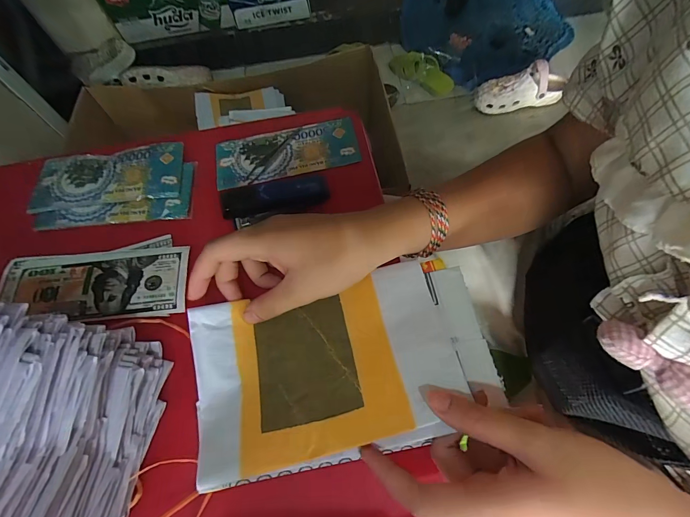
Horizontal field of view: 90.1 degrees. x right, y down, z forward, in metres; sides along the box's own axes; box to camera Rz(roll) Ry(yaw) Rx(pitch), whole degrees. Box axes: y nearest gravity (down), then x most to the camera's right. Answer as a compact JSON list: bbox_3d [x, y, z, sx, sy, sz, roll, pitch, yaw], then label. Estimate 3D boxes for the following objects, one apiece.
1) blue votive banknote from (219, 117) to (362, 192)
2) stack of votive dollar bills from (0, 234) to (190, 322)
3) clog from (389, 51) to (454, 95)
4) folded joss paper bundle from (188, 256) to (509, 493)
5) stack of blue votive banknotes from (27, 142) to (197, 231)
[{"bbox_3d":[-0.059,-0.109,0.352,0.143,0.004,0.060,-12,66,0],"label":"blue votive banknote"},{"bbox_3d":[-0.217,0.019,0.301,0.157,0.012,0.076,-8,64,1],"label":"stack of votive dollar bills"},{"bbox_3d":[0.231,-0.581,1.075,0.223,0.088,0.077,33,71,19],"label":"clog"},{"bbox_3d":[-0.001,0.074,0.253,0.212,0.023,0.120,-14,63,-3],"label":"folded joss paper bundle"},{"bbox_3d":[-0.230,-0.074,0.342,0.152,0.010,0.083,-7,64,2],"label":"stack of blue votive banknotes"}]

